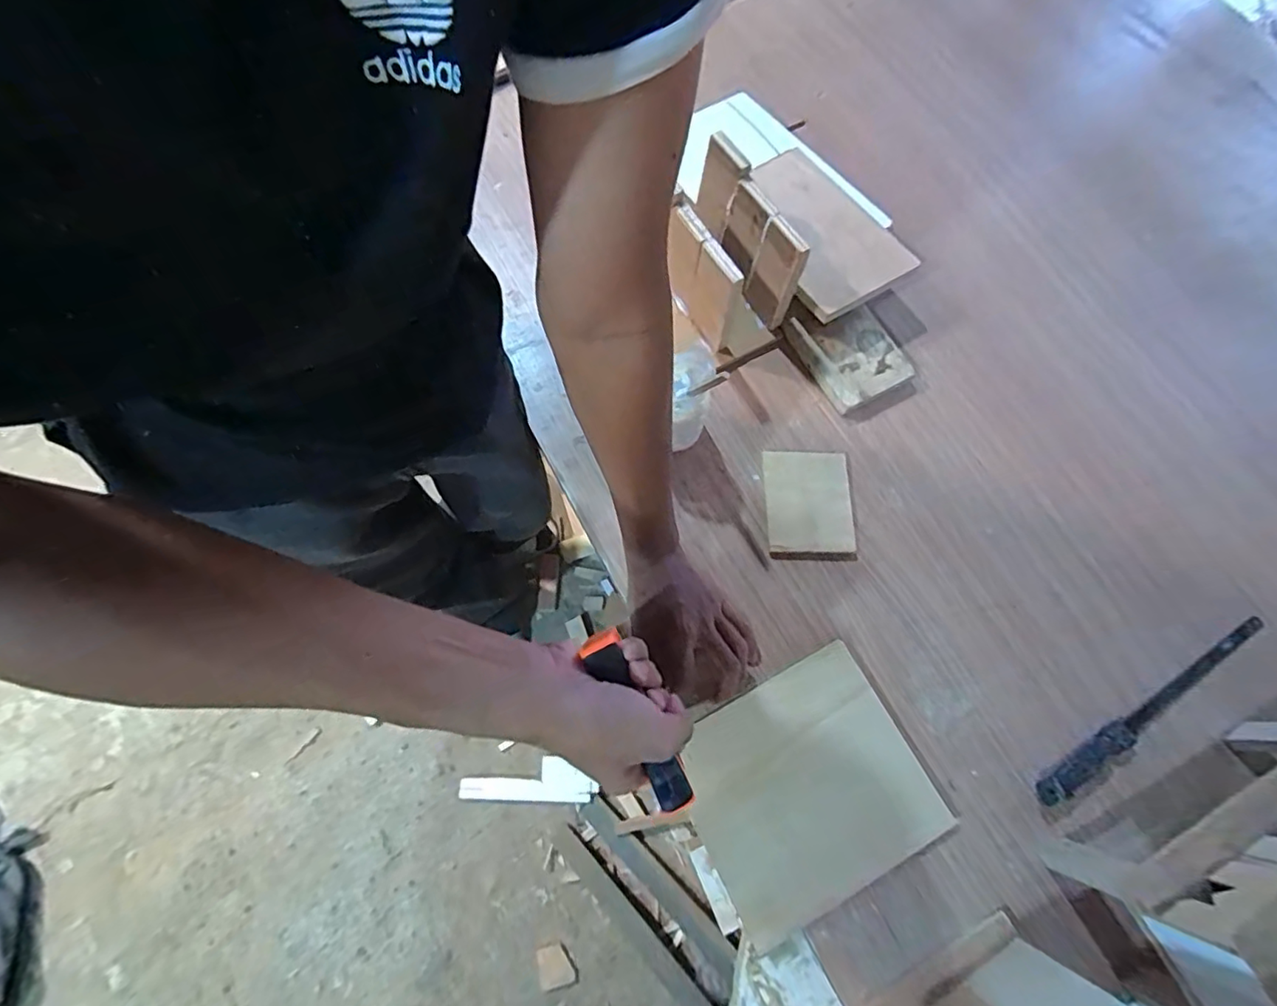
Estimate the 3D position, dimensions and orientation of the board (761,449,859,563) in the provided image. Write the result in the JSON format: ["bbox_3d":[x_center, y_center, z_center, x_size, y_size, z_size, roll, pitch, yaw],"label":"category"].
[{"bbox_3d":[0.175,0.002,0.594,0.086,0.015,0.115,-1,72,-1],"label":"board"}]

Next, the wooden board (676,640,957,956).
[{"bbox_3d":[0.145,0.251,0.510,0.199,0.013,0.176,-27,74,-9],"label":"wooden board"}]

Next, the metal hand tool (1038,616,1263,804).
[{"bbox_3d":[0.483,0.193,0.535,0.294,0.012,0.030,-30,74,-10],"label":"metal hand tool"}]

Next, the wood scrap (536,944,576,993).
[{"bbox_3d":[-0.159,0.878,1.089,0.064,0.007,0.068,-19,73,-7],"label":"wood scrap"}]

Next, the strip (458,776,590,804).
[{"bbox_3d":[-0.236,0.589,1.180,0.263,0.014,0.044,2,72,0],"label":"strip"}]

